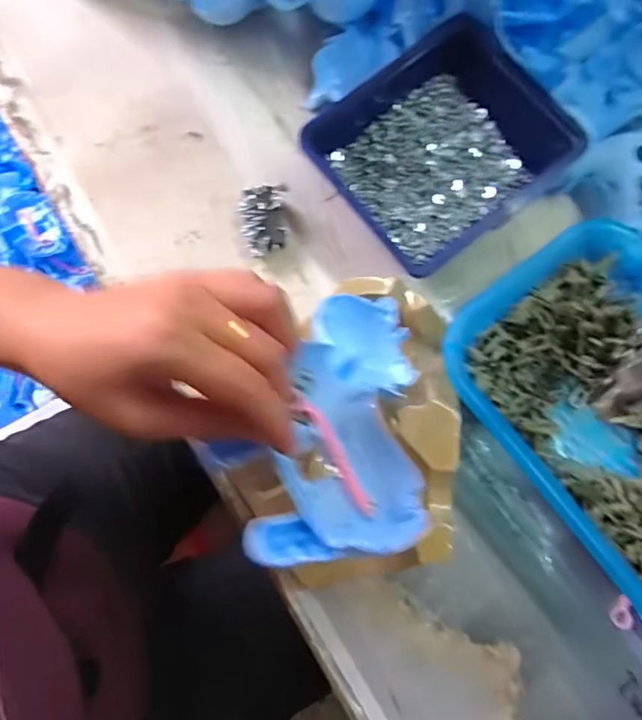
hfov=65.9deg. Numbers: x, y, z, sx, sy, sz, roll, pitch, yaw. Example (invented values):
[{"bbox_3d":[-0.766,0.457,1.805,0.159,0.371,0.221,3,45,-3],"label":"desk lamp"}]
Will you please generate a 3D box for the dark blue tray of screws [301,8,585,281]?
[{"bbox_3d":[0.090,-0.155,0.376,0.169,0.052,0.143,-36,81,-13],"label":"dark blue tray of screws"}]

